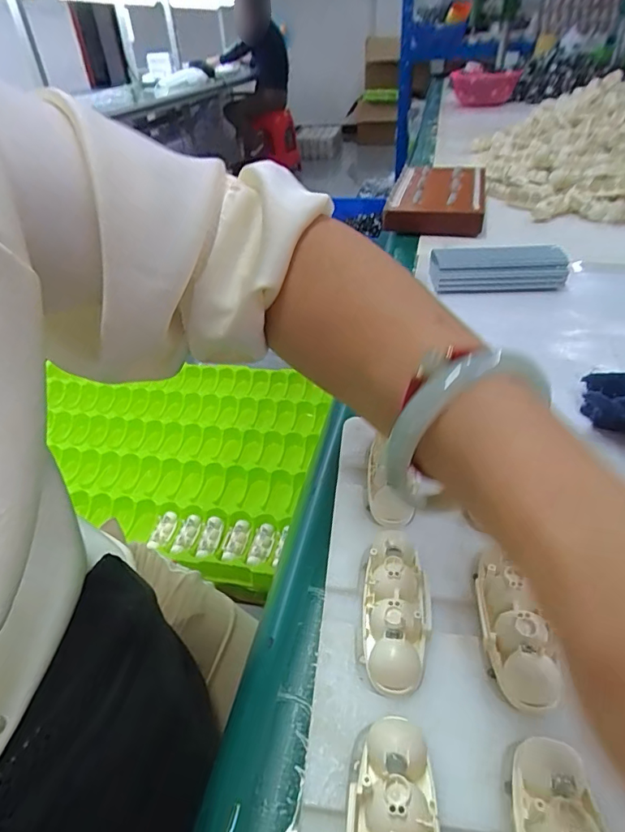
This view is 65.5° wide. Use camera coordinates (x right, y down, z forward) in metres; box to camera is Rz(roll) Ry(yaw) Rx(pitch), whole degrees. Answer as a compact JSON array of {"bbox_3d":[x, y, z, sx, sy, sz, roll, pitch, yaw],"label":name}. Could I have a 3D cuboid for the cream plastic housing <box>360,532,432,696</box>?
[{"bbox_3d":[0.032,0.073,0.186,0.025,0.017,0.058,2,38,7],"label":"cream plastic housing"}]

